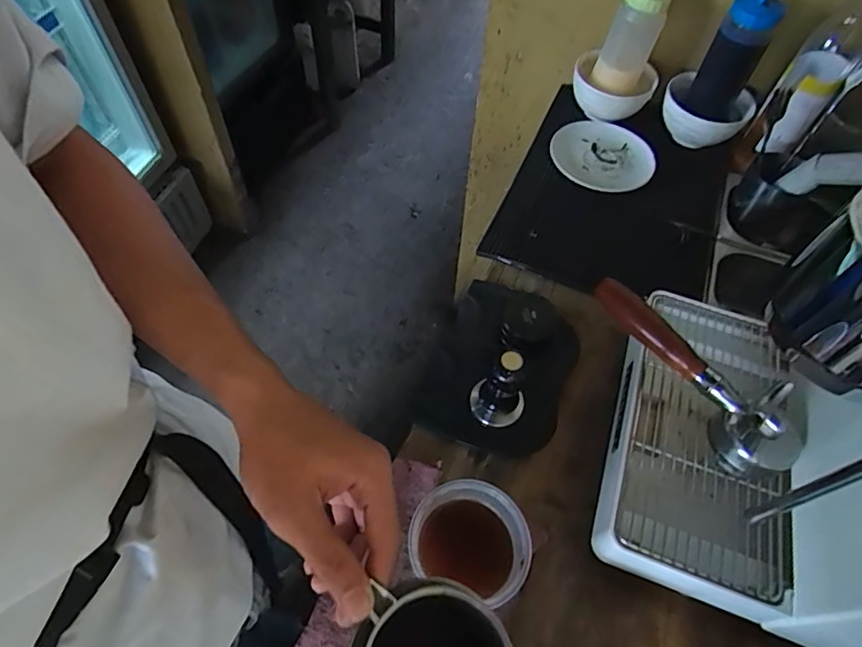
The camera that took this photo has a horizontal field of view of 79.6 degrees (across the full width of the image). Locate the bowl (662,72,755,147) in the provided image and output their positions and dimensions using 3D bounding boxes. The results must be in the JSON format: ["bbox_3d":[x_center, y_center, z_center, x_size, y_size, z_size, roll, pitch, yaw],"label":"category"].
[{"bbox_3d":[0.432,-0.332,0.825,0.130,0.070,0.129,2,56,-2],"label":"bowl"}]

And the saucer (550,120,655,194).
[{"bbox_3d":[0.257,-0.253,0.792,0.156,0.024,0.151,31,60,16],"label":"saucer"}]

